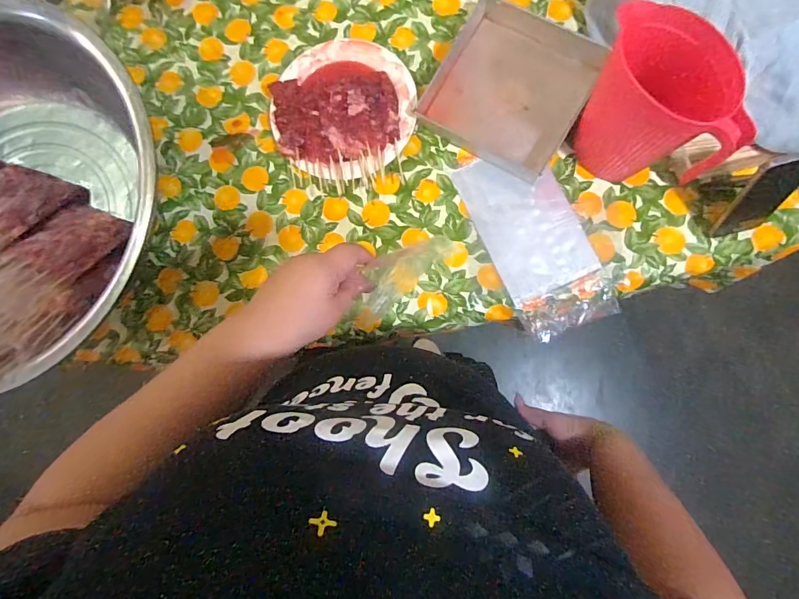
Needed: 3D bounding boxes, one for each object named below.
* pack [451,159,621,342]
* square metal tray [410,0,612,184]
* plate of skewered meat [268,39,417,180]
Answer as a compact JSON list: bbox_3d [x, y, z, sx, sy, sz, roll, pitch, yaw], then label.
[{"bbox_3d":[0.226,-0.101,0.698,0.155,0.015,0.316,-24,84,2],"label":"pack"},{"bbox_3d":[0.187,-0.361,0.709,0.240,0.030,0.249,31,88,6],"label":"square metal tray"},{"bbox_3d":[-0.098,-0.330,0.728,0.242,0.046,0.244,0,86,4],"label":"plate of skewered meat"}]

